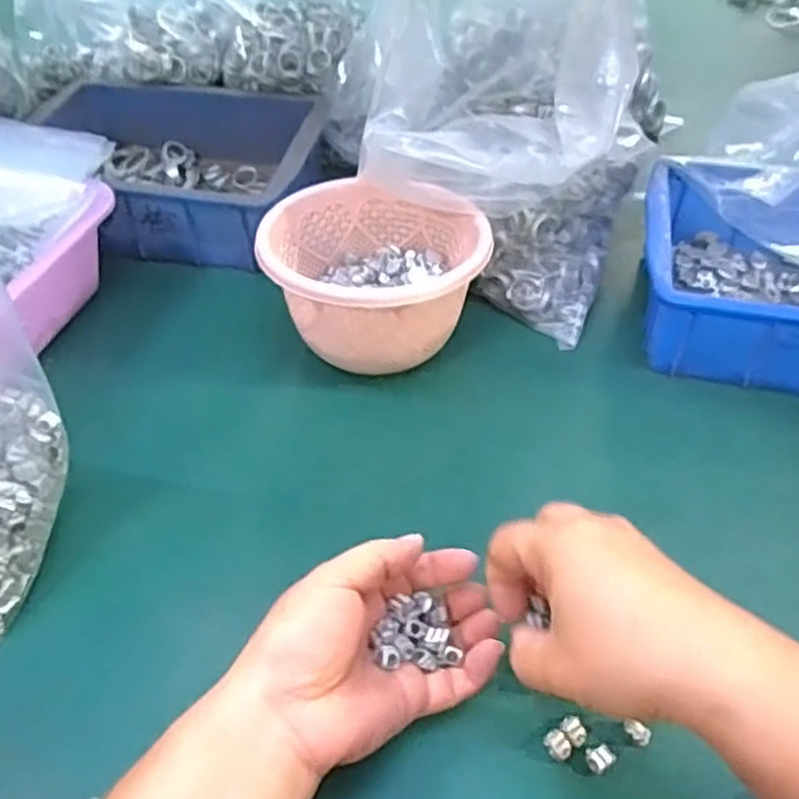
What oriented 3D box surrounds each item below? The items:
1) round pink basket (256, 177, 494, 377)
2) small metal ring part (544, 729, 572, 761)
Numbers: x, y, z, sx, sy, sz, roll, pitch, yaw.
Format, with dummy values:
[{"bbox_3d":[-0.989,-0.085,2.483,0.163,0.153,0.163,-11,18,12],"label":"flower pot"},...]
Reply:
[{"bbox_3d":[-0.014,-0.078,0.508,0.146,0.093,0.134,0,47,0],"label":"round pink basket"},{"bbox_3d":[0.073,0.158,0.336,0.009,0.005,0.013,-20,51,-18],"label":"small metal ring part"}]

